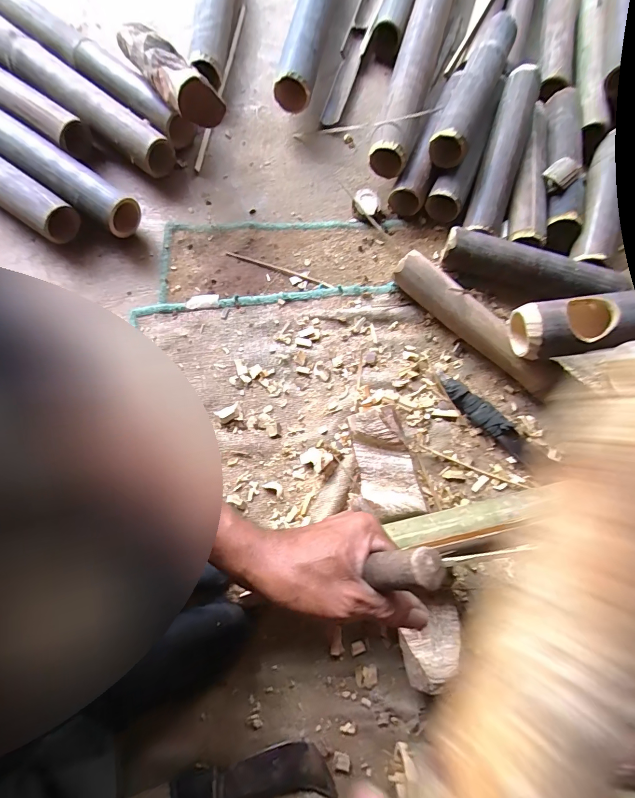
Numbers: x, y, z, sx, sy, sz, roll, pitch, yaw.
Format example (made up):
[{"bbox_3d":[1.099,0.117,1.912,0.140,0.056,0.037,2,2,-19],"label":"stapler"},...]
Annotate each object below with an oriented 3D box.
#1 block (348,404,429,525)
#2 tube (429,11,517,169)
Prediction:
[{"bbox_3d":[0.085,0.086,0.498,0.071,0.061,0.137,-14,77,-5],"label":"block"},{"bbox_3d":[0.242,-0.487,0.593,0.068,0.063,0.265,24,76,4],"label":"tube"}]

